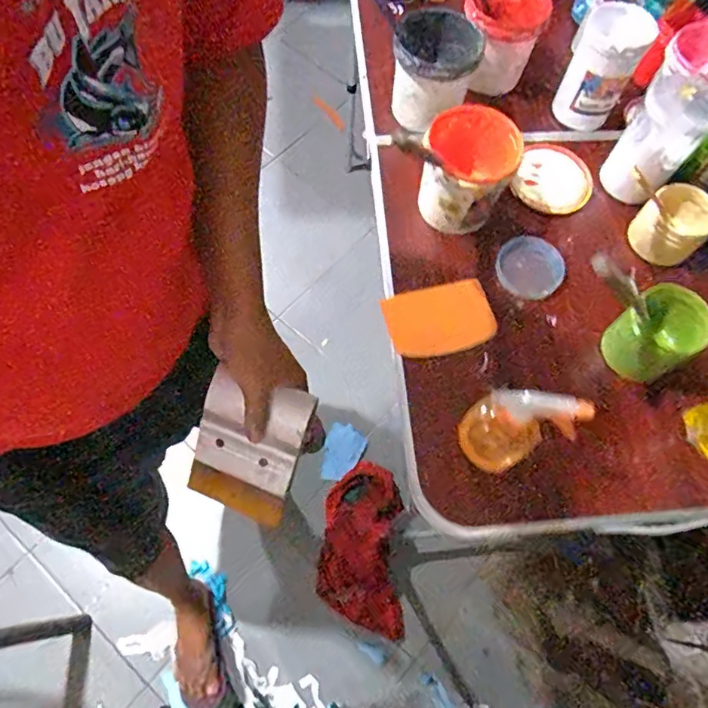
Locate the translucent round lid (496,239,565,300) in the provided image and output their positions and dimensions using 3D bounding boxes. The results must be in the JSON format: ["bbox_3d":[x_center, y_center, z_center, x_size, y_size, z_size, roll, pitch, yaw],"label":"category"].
[{"bbox_3d":[0.247,-0.124,0.750,0.091,0.012,0.097,1,67,-2],"label":"translucent round lid"}]

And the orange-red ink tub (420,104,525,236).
[{"bbox_3d":[0.158,-0.250,0.746,0.118,0.124,0.136,19,67,5],"label":"orange-red ink tub"}]

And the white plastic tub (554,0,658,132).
[{"bbox_3d":[0.373,-0.431,0.808,0.097,0.141,0.104,28,68,9],"label":"white plastic tub"}]

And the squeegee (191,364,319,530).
[{"bbox_3d":[-0.098,0.085,0.487,0.095,0.011,0.132,21,108,9],"label":"squeegee"}]

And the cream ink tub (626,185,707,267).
[{"bbox_3d":[0.446,-0.185,0.742,0.102,0.068,0.098,1,67,-2],"label":"cream ink tub"}]

